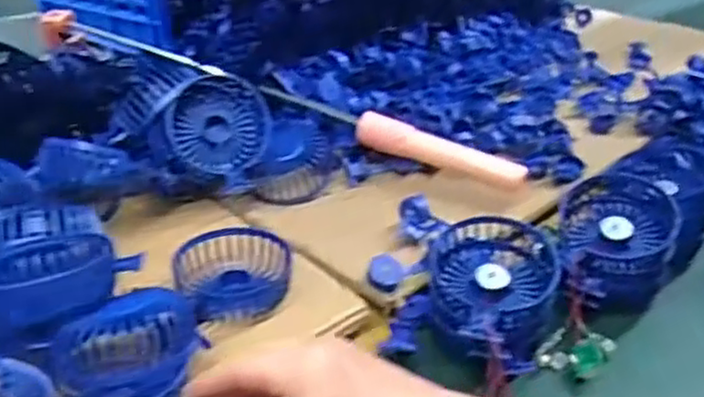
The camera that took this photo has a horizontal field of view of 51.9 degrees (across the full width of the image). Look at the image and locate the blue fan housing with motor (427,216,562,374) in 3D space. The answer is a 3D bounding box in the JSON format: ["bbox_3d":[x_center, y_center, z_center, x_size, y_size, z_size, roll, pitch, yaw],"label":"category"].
[{"bbox_3d":[0.097,0.067,0.519,0.097,0.052,0.111,15,34,16],"label":"blue fan housing with motor"}]

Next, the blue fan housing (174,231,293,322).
[{"bbox_3d":[-0.089,0.060,0.548,0.079,0.038,0.081,2,31,-1],"label":"blue fan housing"}]

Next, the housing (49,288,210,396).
[{"bbox_3d":[-0.138,0.105,0.454,0.093,0.056,0.090,-11,34,-21],"label":"housing"}]

